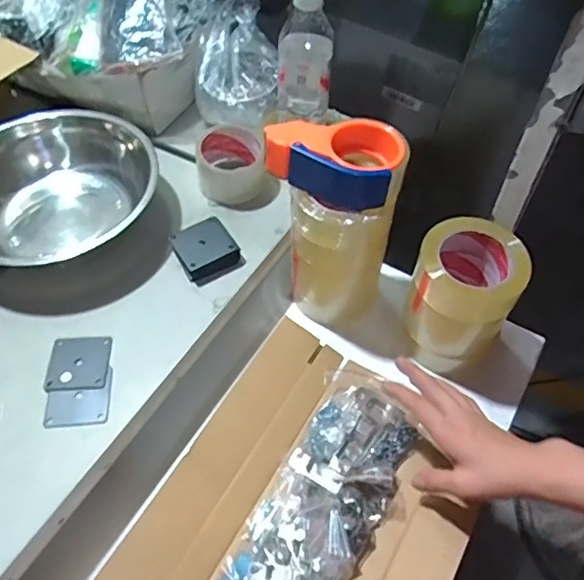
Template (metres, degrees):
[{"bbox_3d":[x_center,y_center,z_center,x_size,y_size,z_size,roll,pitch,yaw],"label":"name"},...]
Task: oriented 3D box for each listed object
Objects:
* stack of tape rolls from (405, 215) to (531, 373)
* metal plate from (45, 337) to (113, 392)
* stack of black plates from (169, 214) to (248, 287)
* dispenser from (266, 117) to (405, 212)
[{"bbox_3d":[0.196,0.004,0.648,0.112,0.157,0.118,23,57,15],"label":"stack of tape rolls"},{"bbox_3d":[-0.226,0.078,0.593,0.061,0.004,0.063,-3,55,-2],"label":"metal plate"},{"bbox_3d":[-0.104,-0.047,0.674,0.070,0.029,0.071,-30,60,-20],"label":"stack of black plates"},{"bbox_3d":[0.046,-0.142,0.590,0.132,0.056,0.082,25,58,16],"label":"dispenser"}]

